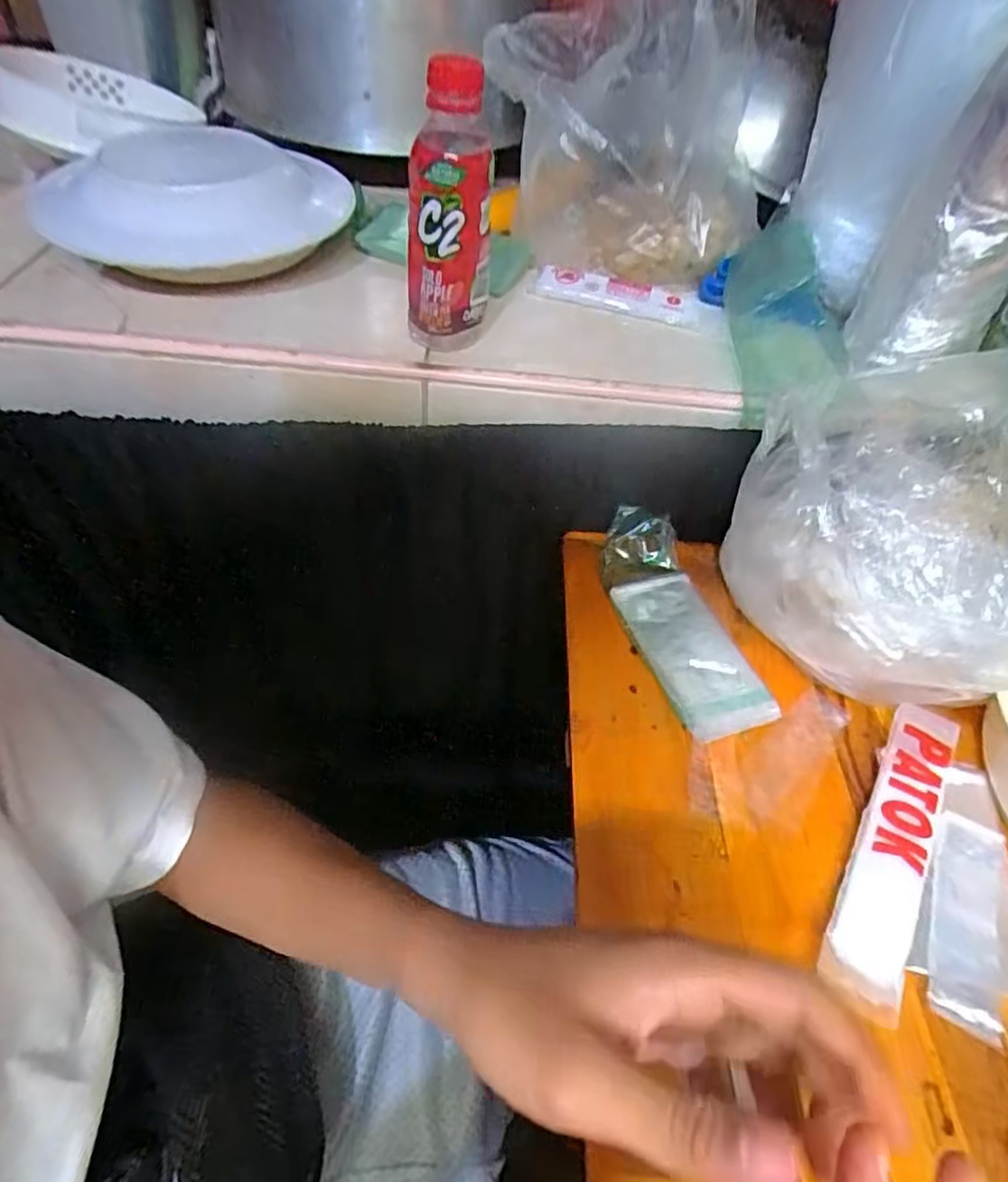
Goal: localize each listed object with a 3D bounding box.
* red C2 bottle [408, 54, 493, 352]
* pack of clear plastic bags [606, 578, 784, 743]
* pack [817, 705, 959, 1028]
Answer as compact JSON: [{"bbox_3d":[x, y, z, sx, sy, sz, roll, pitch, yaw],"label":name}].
[{"bbox_3d":[-0.034,-0.227,0.397,0.051,0.151,0.044,3,49,-4],"label":"red C2 bottle"},{"bbox_3d":[0.135,0.042,0.462,0.071,0.009,0.129,-13,53,-17],"label":"pack of clear plastic bags"},{"bbox_3d":[0.226,0.145,0.376,0.041,0.015,0.195,29,53,17],"label":"pack"}]

